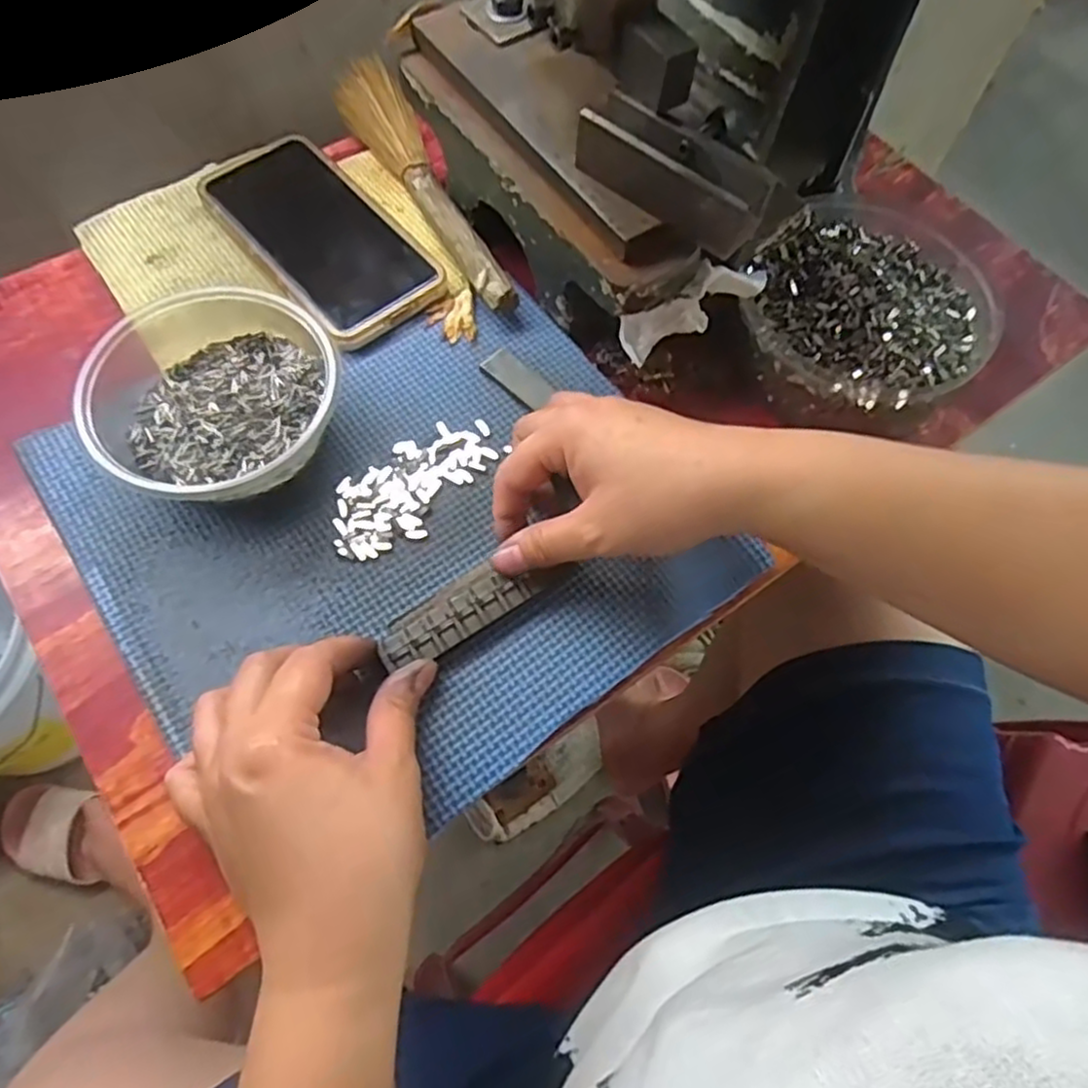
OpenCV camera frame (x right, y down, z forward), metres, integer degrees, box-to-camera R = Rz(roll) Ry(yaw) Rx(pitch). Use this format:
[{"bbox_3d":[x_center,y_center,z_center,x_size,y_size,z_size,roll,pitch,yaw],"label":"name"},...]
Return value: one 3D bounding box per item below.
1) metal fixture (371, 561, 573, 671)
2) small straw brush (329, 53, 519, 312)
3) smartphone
[{"bbox_3d":[-0.034,0.028,0.328,0.089,0.013,0.031,-26,70,-15],"label":"metal fixture"},{"bbox_3d":[-0.078,-0.225,0.428,0.037,0.023,0.229,-23,69,-13],"label":"small straw brush"},{"bbox_3d":[-0.130,-0.181,0.409,0.078,0.007,0.156,-36,72,-17],"label":"smartphone"}]

